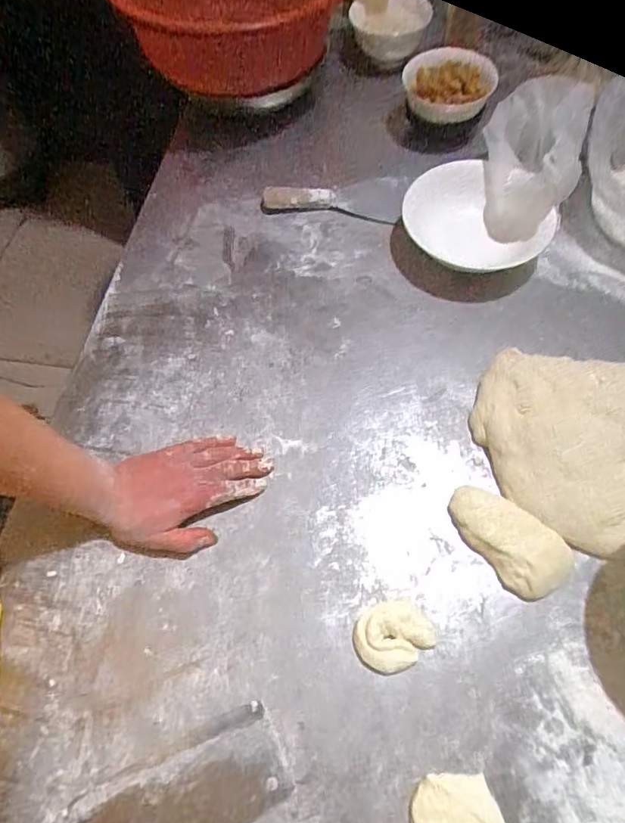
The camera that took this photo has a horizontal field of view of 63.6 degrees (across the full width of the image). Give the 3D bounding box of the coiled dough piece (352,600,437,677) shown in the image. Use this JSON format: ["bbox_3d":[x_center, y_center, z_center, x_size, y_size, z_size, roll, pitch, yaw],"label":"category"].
[{"bbox_3d":[0.072,0.202,0.454,0.066,0.017,0.056,-38,68,-14],"label":"coiled dough piece"}]

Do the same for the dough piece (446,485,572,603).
[{"bbox_3d":[0.185,0.120,0.480,0.062,0.028,0.118,-39,69,-15],"label":"dough piece"}]

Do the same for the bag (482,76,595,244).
[{"bbox_3d":[0.256,-0.298,0.594,0.117,0.147,0.143,20,67,12],"label":"bag"}]

